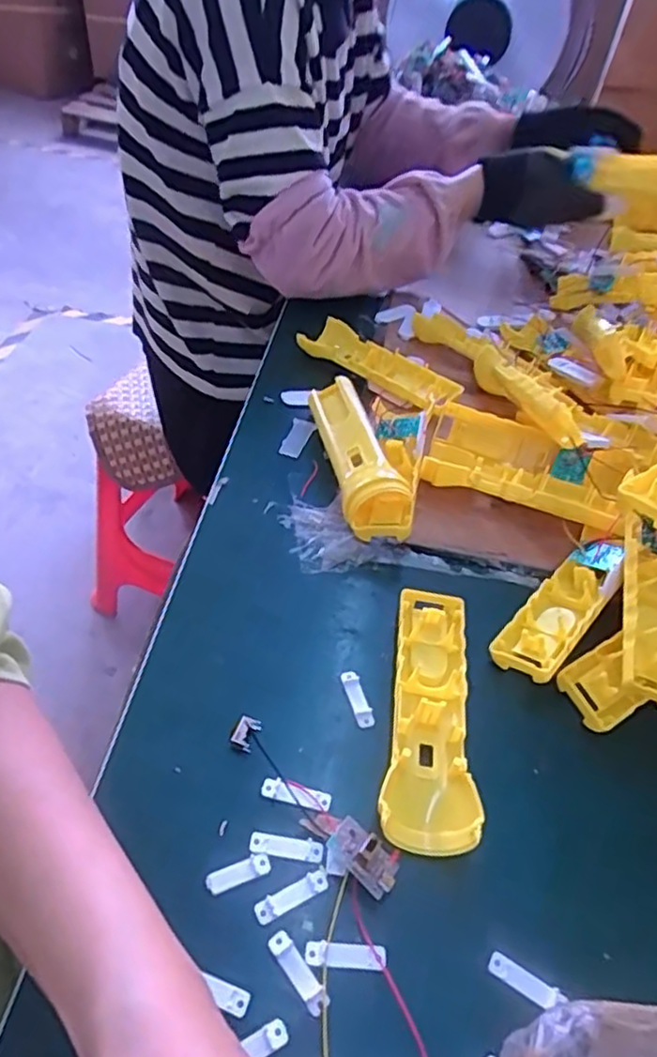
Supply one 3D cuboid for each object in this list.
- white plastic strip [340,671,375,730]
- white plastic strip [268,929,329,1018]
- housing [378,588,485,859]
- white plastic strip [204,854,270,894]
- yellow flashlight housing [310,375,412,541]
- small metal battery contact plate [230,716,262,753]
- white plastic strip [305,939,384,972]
[{"bbox_3d":[0.018,0.102,0.406,0.012,0.004,0.038,-9,48,-16],"label":"white plastic strip"},{"bbox_3d":[-0.014,0.200,0.305,0.010,0.004,0.036,-26,55,-30],"label":"white plastic strip"},{"bbox_3d":[0.058,0.102,0.392,0.048,0.022,0.160,8,45,-1],"label":"housing"},{"bbox_3d":[-0.044,0.169,0.330,0.032,0.004,0.009,-12,48,-19],"label":"white plastic strip"},{"bbox_3d":[0.026,-0.060,0.532,0.055,0.042,0.183,-5,45,-11],"label":"yellow flashlight housing"},{"bbox_3d":[-0.047,0.116,0.381,0.012,0.007,0.019,14,48,14],"label":"small metal battery contact plate"},{"bbox_3d":[0.008,0.197,0.310,0.037,0.004,0.010,8,45,-1],"label":"white plastic strip"}]

